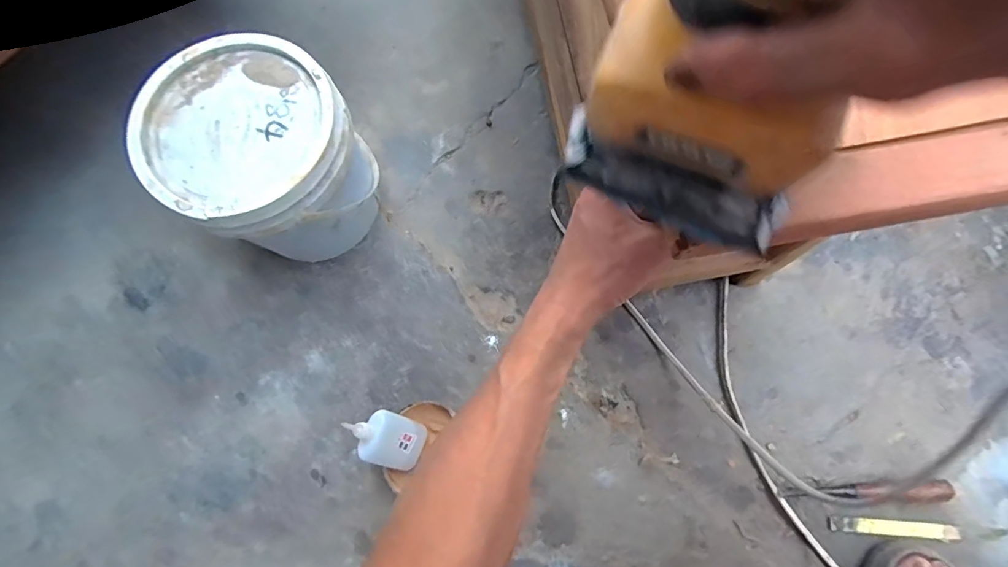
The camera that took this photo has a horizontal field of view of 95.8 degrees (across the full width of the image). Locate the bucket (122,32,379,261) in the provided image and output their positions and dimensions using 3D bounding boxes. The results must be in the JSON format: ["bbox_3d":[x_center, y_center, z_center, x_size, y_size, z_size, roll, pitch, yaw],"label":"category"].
[{"bbox_3d":[-0.246,-0.131,0.504,0.187,0.184,0.175,-1,77,2],"label":"bucket"}]

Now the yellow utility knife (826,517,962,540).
[{"bbox_3d":[0.418,0.263,0.488,0.132,0.007,0.015,3,79,2],"label":"yellow utility knife"}]

